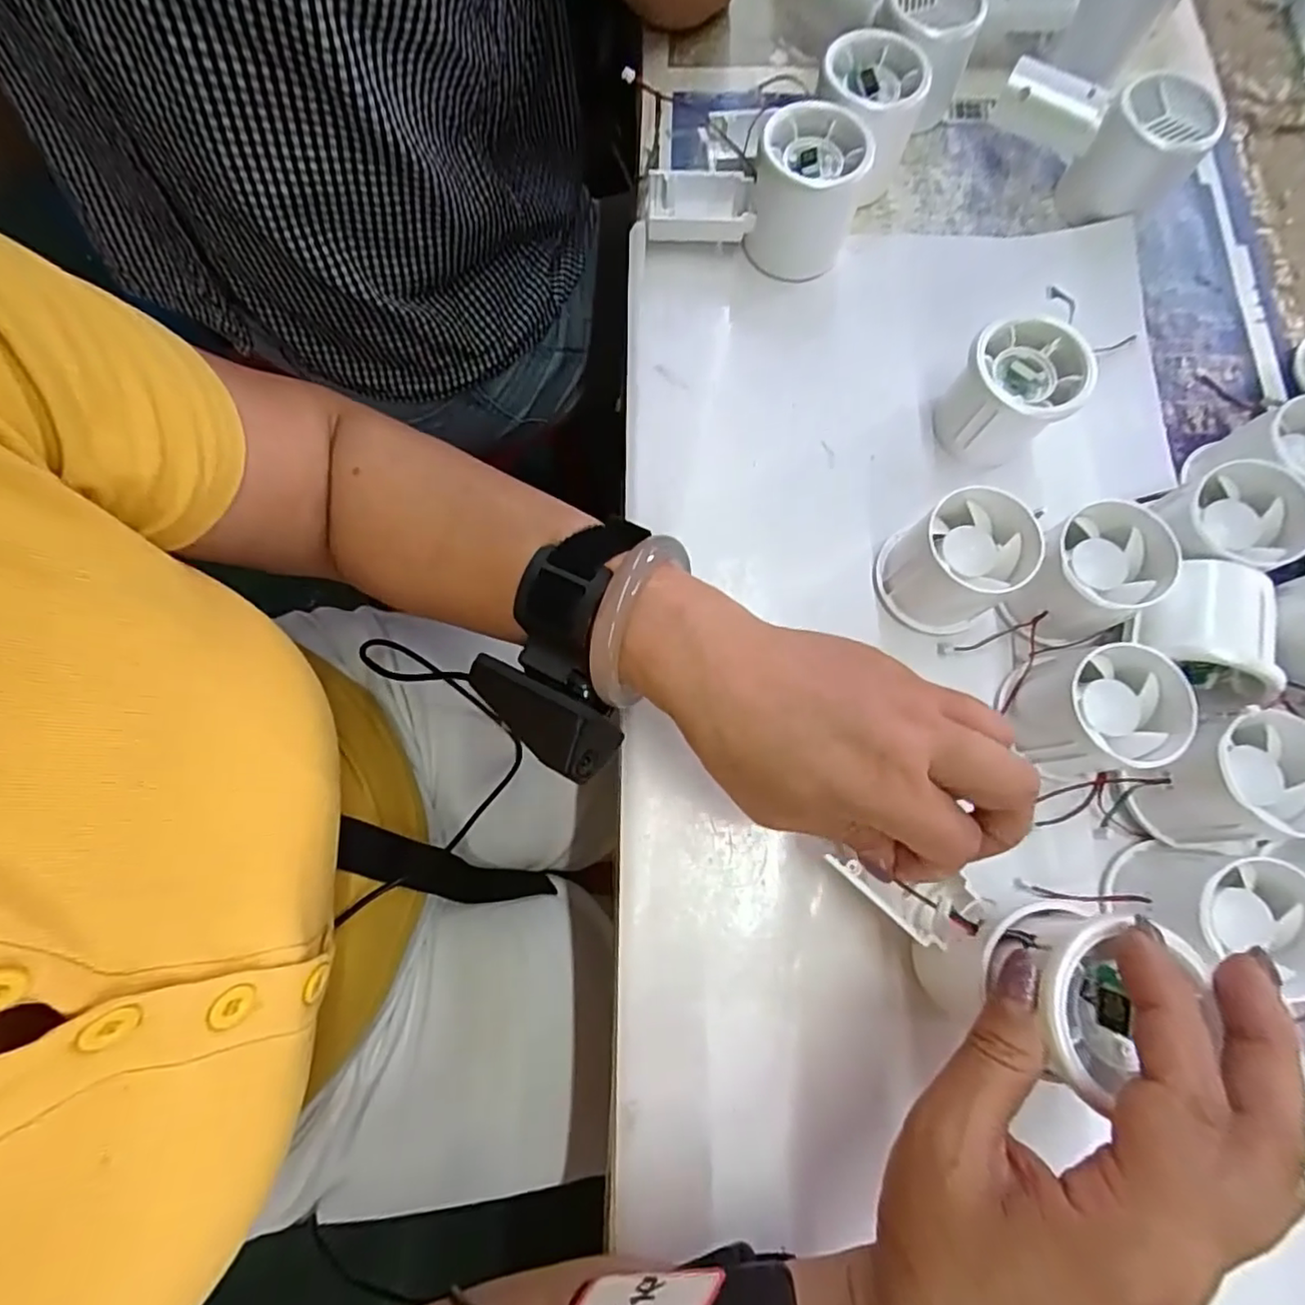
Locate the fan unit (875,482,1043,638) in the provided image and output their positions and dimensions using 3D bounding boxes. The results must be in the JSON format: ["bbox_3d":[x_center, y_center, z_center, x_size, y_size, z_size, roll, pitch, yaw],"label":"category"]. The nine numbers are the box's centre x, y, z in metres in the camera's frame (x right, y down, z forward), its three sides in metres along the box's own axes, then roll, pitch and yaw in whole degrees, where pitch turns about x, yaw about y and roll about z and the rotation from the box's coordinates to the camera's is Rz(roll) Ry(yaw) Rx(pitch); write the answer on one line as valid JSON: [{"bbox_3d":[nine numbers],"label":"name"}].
[{"bbox_3d":[0.143,-0.043,0.297,0.058,0.046,0.055,-33,78,-9],"label":"fan unit"}]

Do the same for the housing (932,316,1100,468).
[{"bbox_3d":[0.179,-0.129,0.316,0.058,0.051,0.051,-43,80,-10],"label":"housing"}]

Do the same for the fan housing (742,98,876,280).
[{"bbox_3d":[0.084,-0.249,0.342,0.053,0.059,0.051,20,76,5],"label":"fan housing"}]

